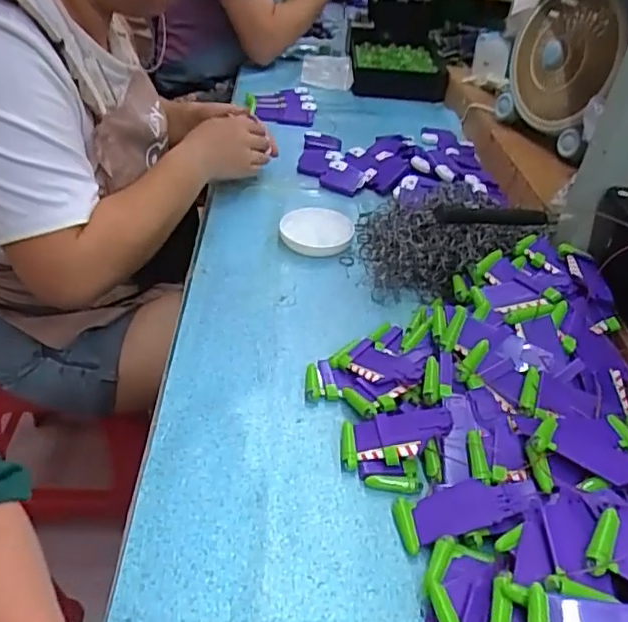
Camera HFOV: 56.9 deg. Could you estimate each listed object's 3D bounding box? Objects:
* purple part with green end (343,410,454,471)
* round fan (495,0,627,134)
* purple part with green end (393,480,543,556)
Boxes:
[{"bbox_3d":[0.065,0.099,0.465,0.090,0.009,0.046,-17,38,8],"label":"purple part with green end"},{"bbox_3d":[0.346,-0.358,0.827,0.056,0.203,0.213,1,38,-8],"label":"round fan"},{"bbox_3d":[0.110,0.142,0.419,0.101,0.010,0.039,-17,38,7],"label":"purple part with green end"}]

